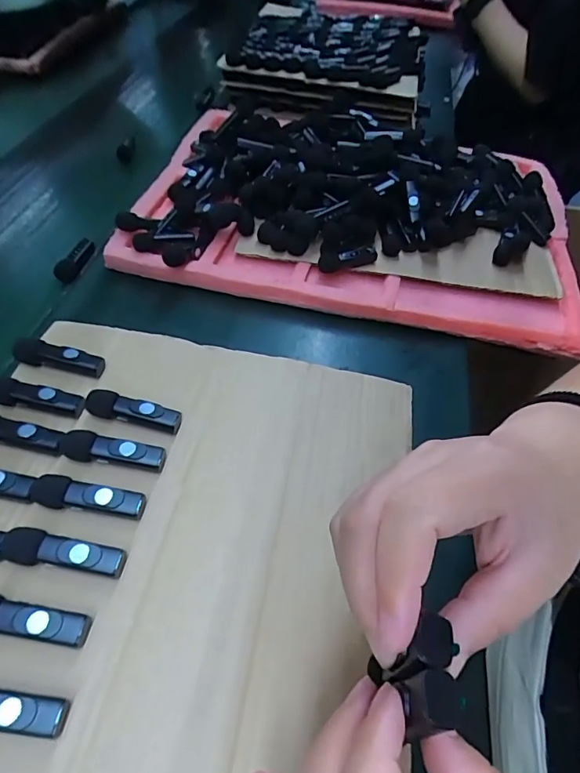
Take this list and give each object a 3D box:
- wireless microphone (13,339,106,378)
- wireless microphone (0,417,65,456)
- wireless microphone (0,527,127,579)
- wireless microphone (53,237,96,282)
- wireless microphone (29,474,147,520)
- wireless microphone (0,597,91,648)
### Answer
[{"bbox_3d":[-0.170,-0.022,0.340,0.063,0.013,0.016,14,51,-4],"label":"wireless microphone"},{"bbox_3d":[-0.179,0.031,0.298,0.062,0.021,0.015,6,51,5],"label":"wireless microphone"},{"bbox_3d":[-0.127,0.094,0.257,0.065,0.015,0.018,8,51,7],"label":"wireless microphone"},{"bbox_3d":[-0.233,-0.140,0.501,0.021,0.023,0.060,6,51,5],"label":"wireless microphone"},{"bbox_3d":[-0.122,0.067,0.278,0.066,0.015,0.017,6,51,5],"label":"wireless microphone"},{"bbox_3d":[-0.137,0.120,0.234,0.066,0.014,0.018,8,51,7],"label":"wireless microphone"}]

